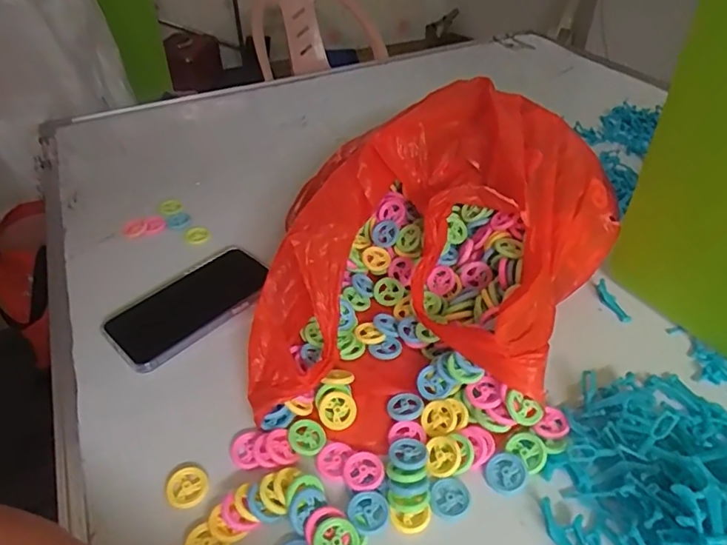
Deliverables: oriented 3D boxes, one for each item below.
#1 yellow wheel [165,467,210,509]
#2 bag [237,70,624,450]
[{"bbox_3d":[-0.128,0.155,0.376,0.028,0.005,0.028,0,40,0],"label":"yellow wheel"},{"bbox_3d":[0.077,-0.019,0.470,0.236,0.128,0.382,22,45,24],"label":"bag"}]

